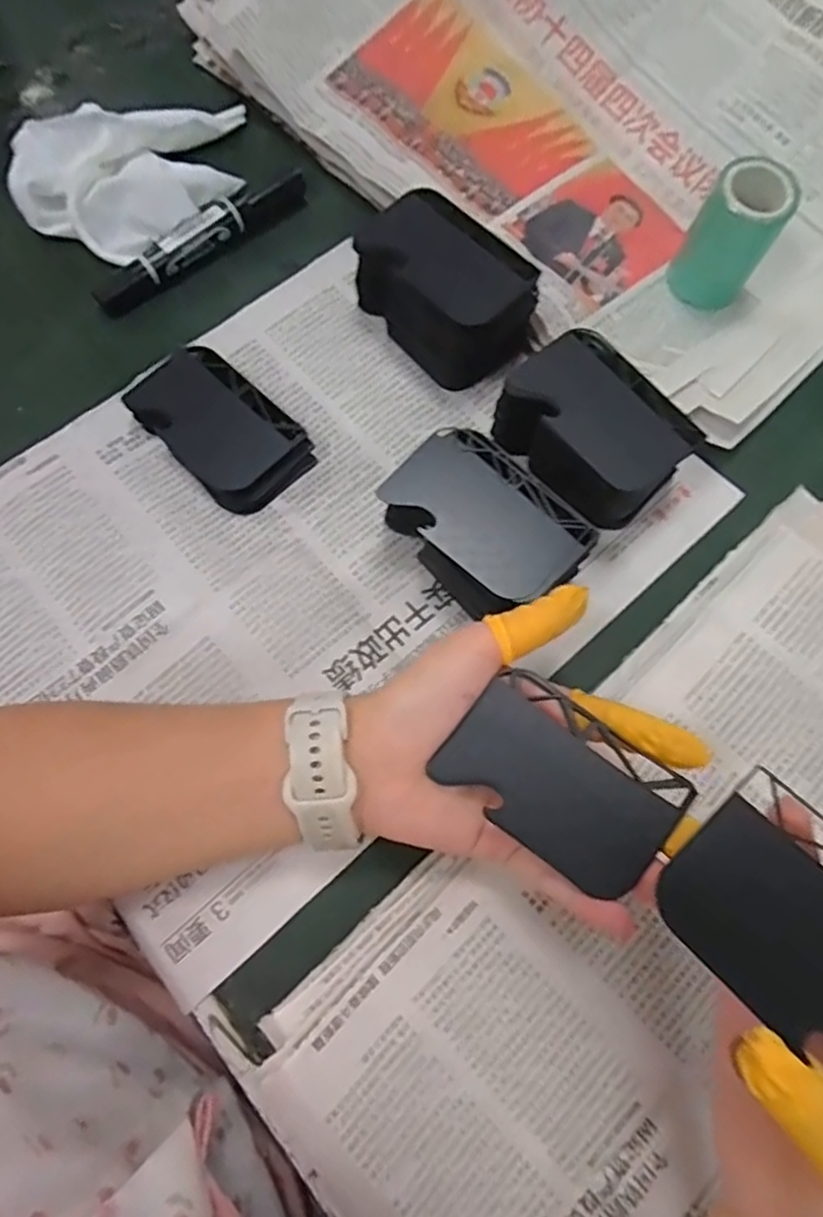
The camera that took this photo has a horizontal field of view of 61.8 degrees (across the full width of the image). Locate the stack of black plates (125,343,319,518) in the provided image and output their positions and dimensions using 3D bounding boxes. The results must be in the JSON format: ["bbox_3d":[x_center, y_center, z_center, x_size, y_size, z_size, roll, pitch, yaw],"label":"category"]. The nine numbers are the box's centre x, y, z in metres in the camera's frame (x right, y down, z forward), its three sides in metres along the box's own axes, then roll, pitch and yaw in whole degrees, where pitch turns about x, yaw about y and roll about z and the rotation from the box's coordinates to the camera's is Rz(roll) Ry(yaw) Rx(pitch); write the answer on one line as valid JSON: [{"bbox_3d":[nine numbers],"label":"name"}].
[{"bbox_3d":[-0.100,-0.095,0.359,0.089,0.017,0.055,43,76,11],"label":"stack of black plates"}]

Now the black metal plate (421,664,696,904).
[{"bbox_3d":[0.057,0.065,0.259,0.083,0.009,0.051,36,75,10],"label":"black metal plate"}]

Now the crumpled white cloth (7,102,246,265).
[{"bbox_3d":[-0.169,-0.257,0.408,0.129,0.025,0.098,-7,73,-3],"label":"crumpled white cloth"}]

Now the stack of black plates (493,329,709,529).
[{"bbox_3d":[0.086,-0.087,0.342,0.067,0.044,0.087,-39,77,-12],"label":"stack of black plates"}]

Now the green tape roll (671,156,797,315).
[{"bbox_3d":[0.173,-0.200,0.372,0.039,0.065,0.034,42,76,11],"label":"green tape roll"}]

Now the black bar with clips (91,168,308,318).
[{"bbox_3d":[-0.120,-0.214,0.398,0.139,0.014,0.022,-43,78,-13],"label":"black bar with clips"}]

